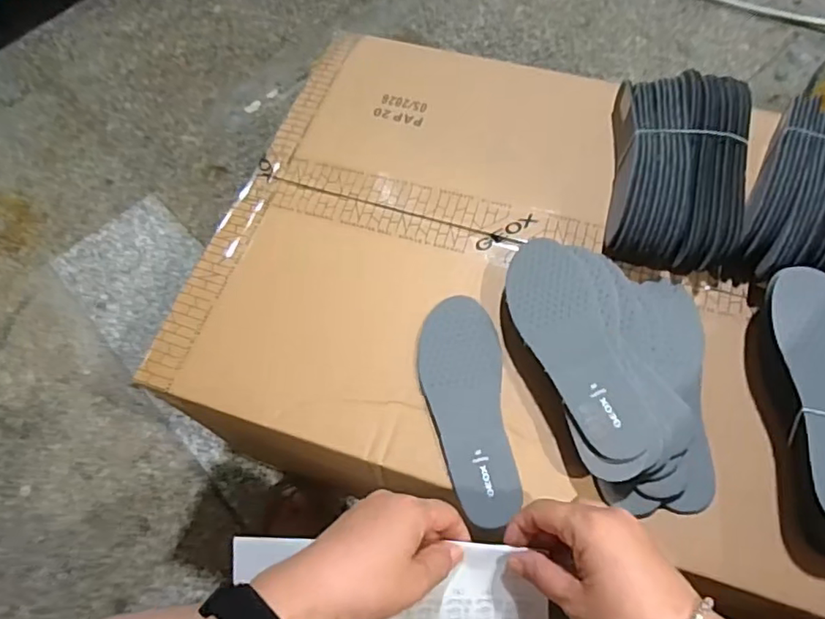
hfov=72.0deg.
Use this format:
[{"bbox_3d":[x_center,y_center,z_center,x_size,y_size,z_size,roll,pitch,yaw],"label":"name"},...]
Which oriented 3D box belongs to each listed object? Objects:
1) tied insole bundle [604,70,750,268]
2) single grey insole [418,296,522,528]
[{"bbox_3d":[0.241,-0.130,0.523,0.103,0.072,0.192,10,63,8],"label":"tied insole bundle"},{"bbox_3d":[0.046,0.076,0.467,0.067,0.004,0.187,-9,62,-1],"label":"single grey insole"}]

